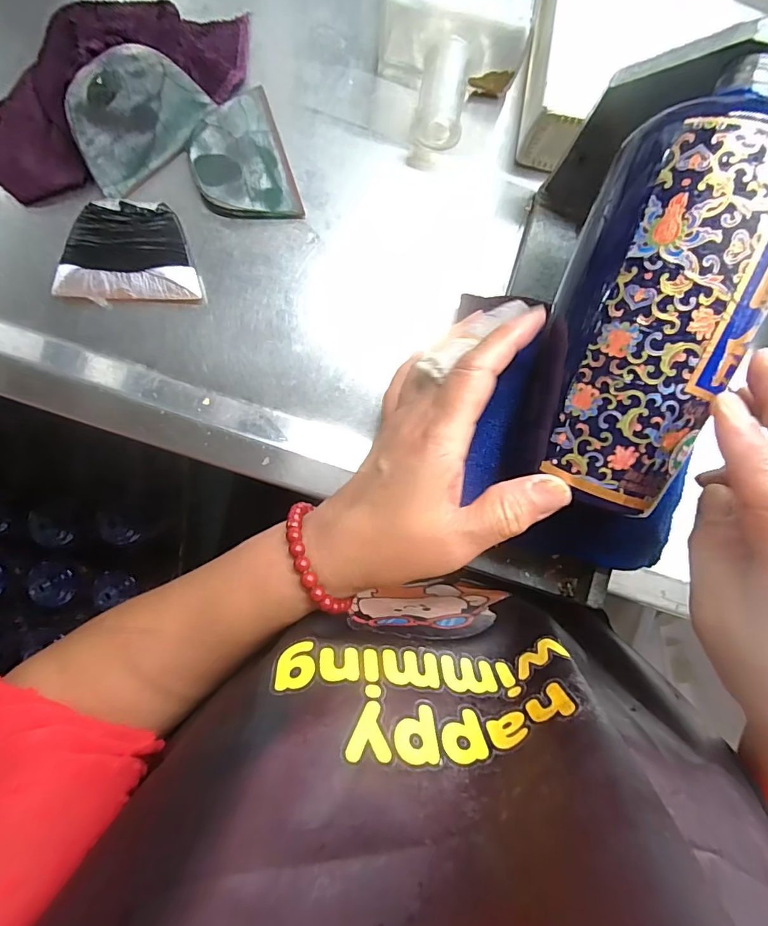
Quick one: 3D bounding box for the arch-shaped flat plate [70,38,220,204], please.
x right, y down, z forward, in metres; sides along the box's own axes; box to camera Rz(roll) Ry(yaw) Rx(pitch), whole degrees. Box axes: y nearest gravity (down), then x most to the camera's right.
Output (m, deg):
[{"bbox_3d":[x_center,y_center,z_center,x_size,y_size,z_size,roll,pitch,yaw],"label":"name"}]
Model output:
[{"bbox_3d":[-0.151,-0.209,0.279,0.082,0.005,0.056,-38,124,0],"label":"arch-shaped flat plate"}]

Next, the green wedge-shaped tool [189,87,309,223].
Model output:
[{"bbox_3d":[-0.091,-0.190,0.294,0.057,0.010,0.082,-18,95,3],"label":"green wedge-shaped tool"}]

